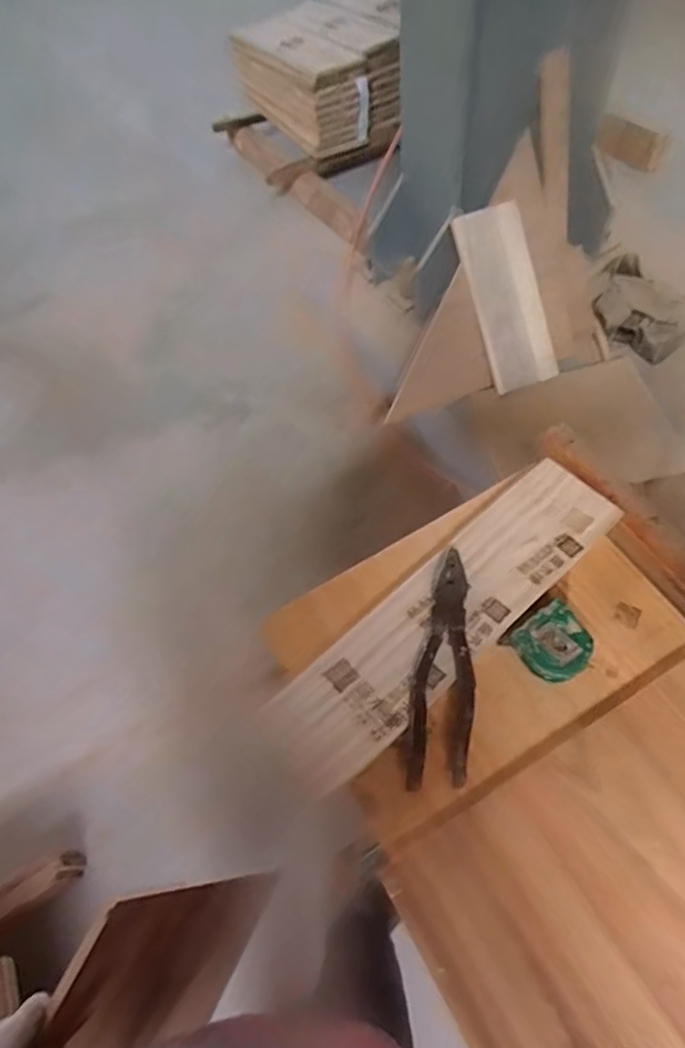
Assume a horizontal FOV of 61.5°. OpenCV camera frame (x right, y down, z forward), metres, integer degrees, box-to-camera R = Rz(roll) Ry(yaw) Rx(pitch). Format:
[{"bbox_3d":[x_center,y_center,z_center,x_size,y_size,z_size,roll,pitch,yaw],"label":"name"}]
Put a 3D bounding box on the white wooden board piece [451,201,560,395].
[{"bbox_3d":[0.349,-0.473,1.211,0.148,0.042,0.363,-21,101,-8],"label":"white wooden board piece"}]

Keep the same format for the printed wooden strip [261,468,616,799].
[{"bbox_3d":[0.097,0.077,0.512,0.360,0.023,0.091,-39,63,-16],"label":"printed wooden strip"}]

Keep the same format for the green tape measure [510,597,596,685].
[{"bbox_3d":[0.177,0.103,0.484,0.056,0.031,0.054,-36,62,-14],"label":"green tape measure"}]

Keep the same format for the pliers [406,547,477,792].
[{"bbox_3d":[0.085,0.116,0.481,0.049,0.018,0.193,4,60,9],"label":"pliers"}]

